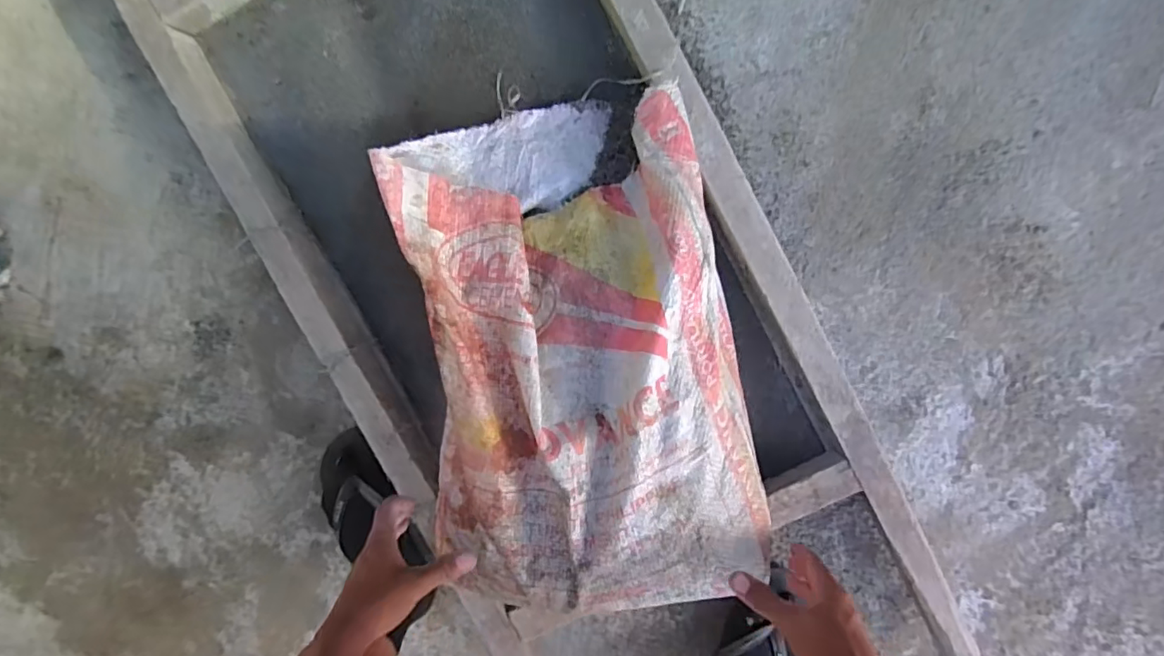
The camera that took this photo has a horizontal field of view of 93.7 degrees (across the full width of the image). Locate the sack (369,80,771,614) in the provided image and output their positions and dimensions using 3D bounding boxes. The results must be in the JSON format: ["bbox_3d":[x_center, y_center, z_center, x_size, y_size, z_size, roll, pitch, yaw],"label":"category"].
[{"bbox_3d":[-0.001,0.022,0.556,0.326,0.145,0.496,-6,97,4],"label":"sack"}]

